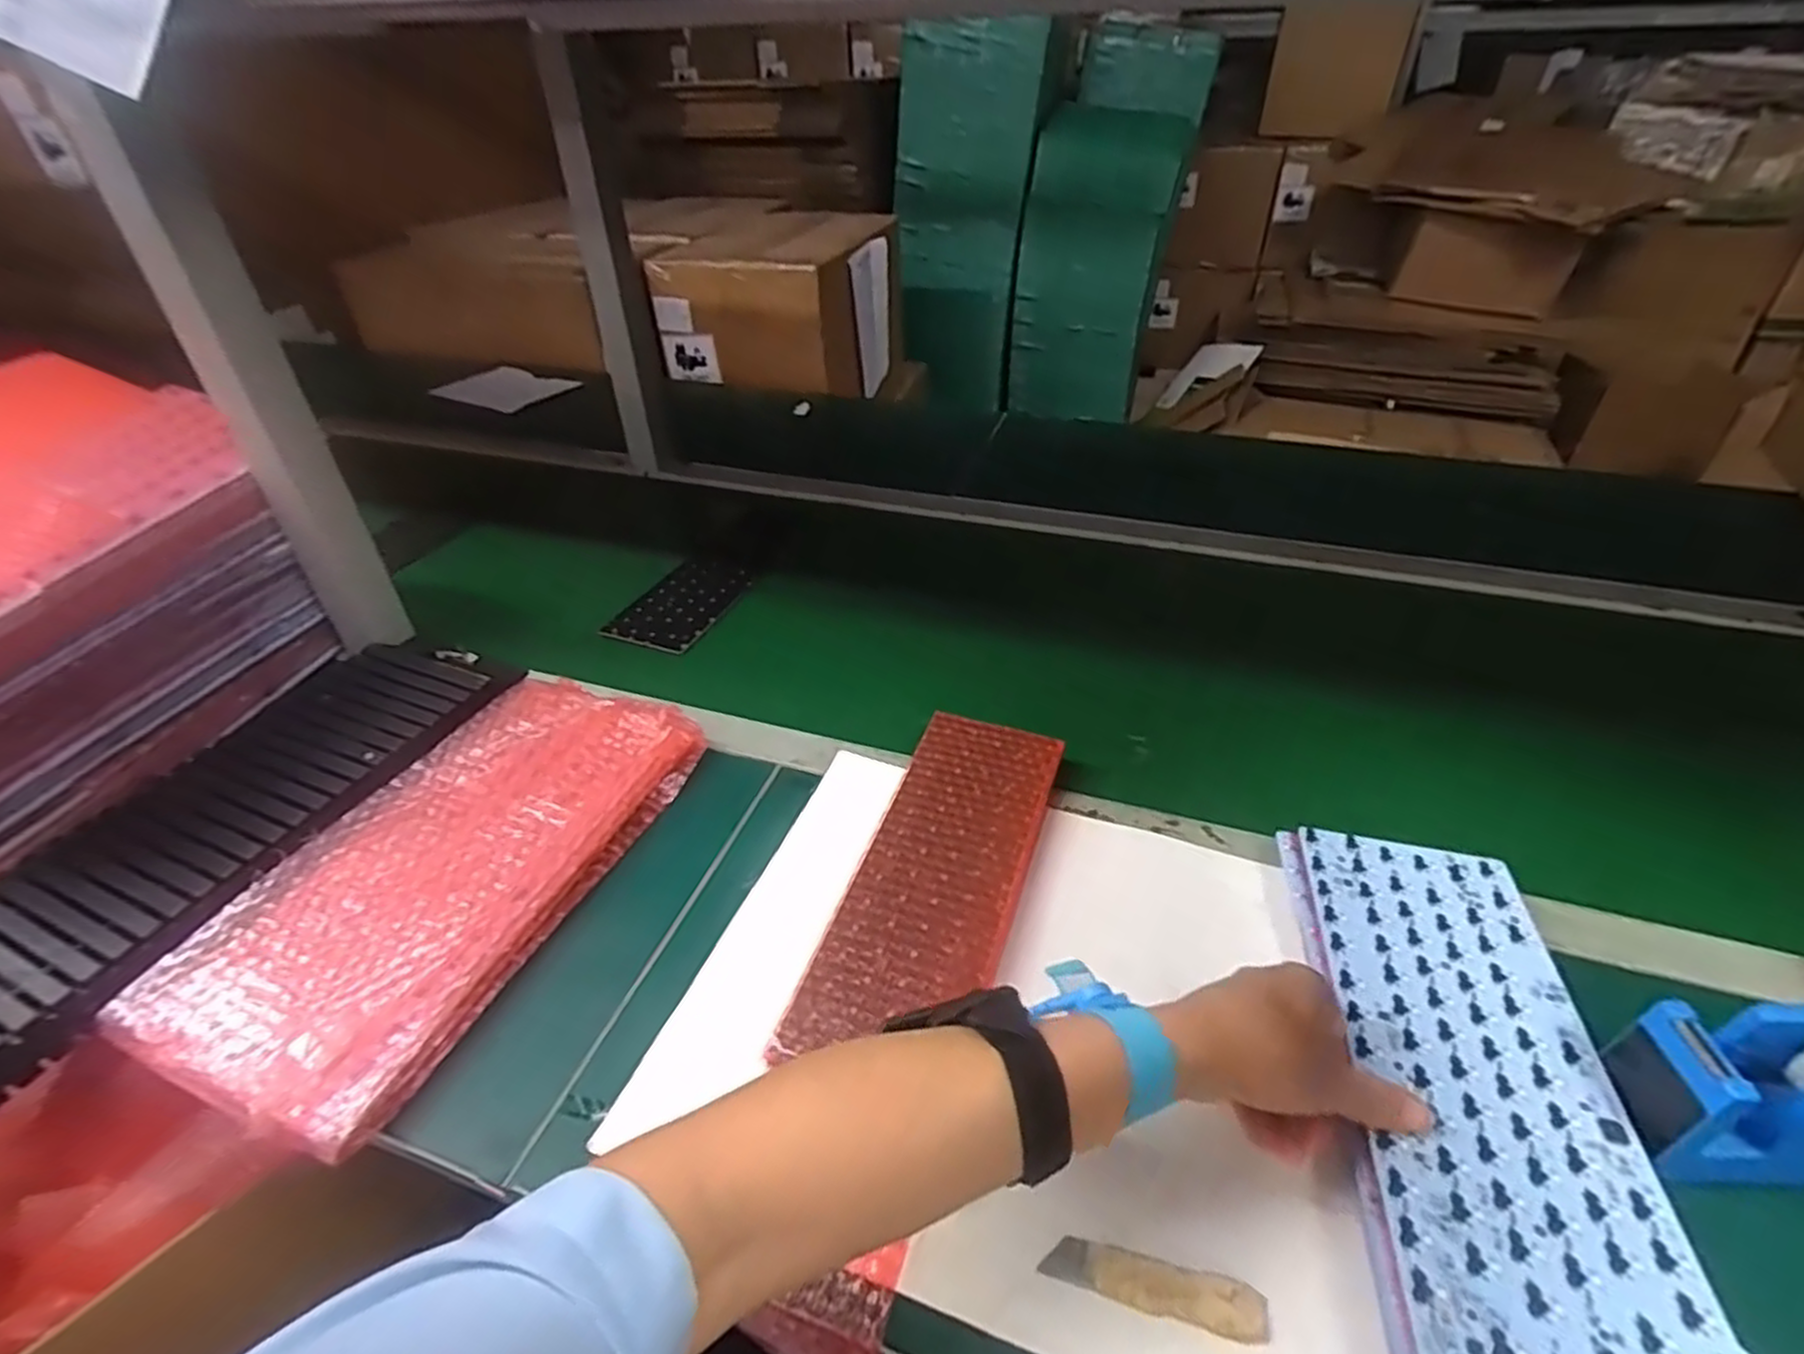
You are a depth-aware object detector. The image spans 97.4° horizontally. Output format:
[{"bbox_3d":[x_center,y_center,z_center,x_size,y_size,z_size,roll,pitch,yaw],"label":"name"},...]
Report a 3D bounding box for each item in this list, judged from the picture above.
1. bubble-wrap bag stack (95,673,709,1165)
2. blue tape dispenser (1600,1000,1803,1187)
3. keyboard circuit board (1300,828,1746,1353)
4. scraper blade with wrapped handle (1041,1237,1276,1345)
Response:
[{"bbox_3d":[-0.286,0.114,0.512,0.170,0.029,0.316,14,41,19],"label":"bubble-wrap bag stack"},{"bbox_3d":[0.401,0.189,0.358,0.137,0.072,0.054,0,38,2],"label":"blue tape dispenser"},{"bbox_3d":[0.279,0.197,0.376,0.119,0.006,0.306,8,37,12],"label":"keyboard circuit board"},{"bbox_3d":[0.108,0.263,0.341,0.090,0.014,0.020,8,39,12],"label":"scraper blade with wrapped handle"}]

